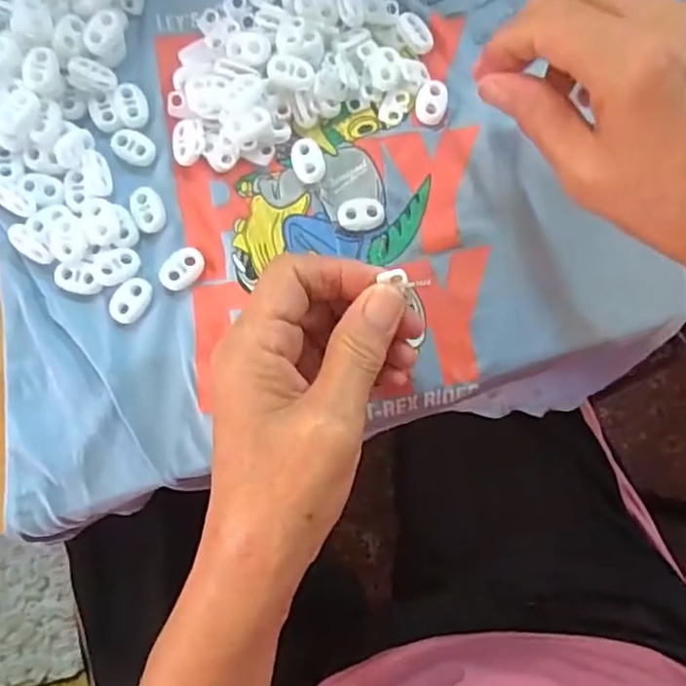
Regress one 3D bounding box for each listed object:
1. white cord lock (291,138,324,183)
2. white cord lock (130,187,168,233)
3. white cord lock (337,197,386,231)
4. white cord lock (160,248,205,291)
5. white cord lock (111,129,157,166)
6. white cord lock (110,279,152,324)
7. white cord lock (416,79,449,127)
[{"bbox_3d":[-0.017,-0.090,0.305,0.016,0.004,0.022,-6,82,-3],"label":"white cord lock"},{"bbox_3d":[-0.094,-0.064,0.298,0.015,0.004,0.022,-20,83,-5],"label":"white cord lock"},{"bbox_3d":[0.009,-0.063,0.304,0.023,0.005,0.015,-6,82,-3],"label":"white cord lock"},{"bbox_3d":[-0.077,-0.036,0.297,0.016,0.005,0.023,45,83,4],"label":"white cord lock"},{"bbox_3d":[-0.103,-0.096,0.303,0.022,0.004,0.015,30,82,2],"label":"white cord lock"},{"bbox_3d":[-0.100,-0.020,0.293,0.015,0.004,0.023,40,82,3],"label":"white cord lock"},{"bbox_3d":[0.045,-0.122,0.313,0.015,0.004,0.024,10,82,-1],"label":"white cord lock"}]

